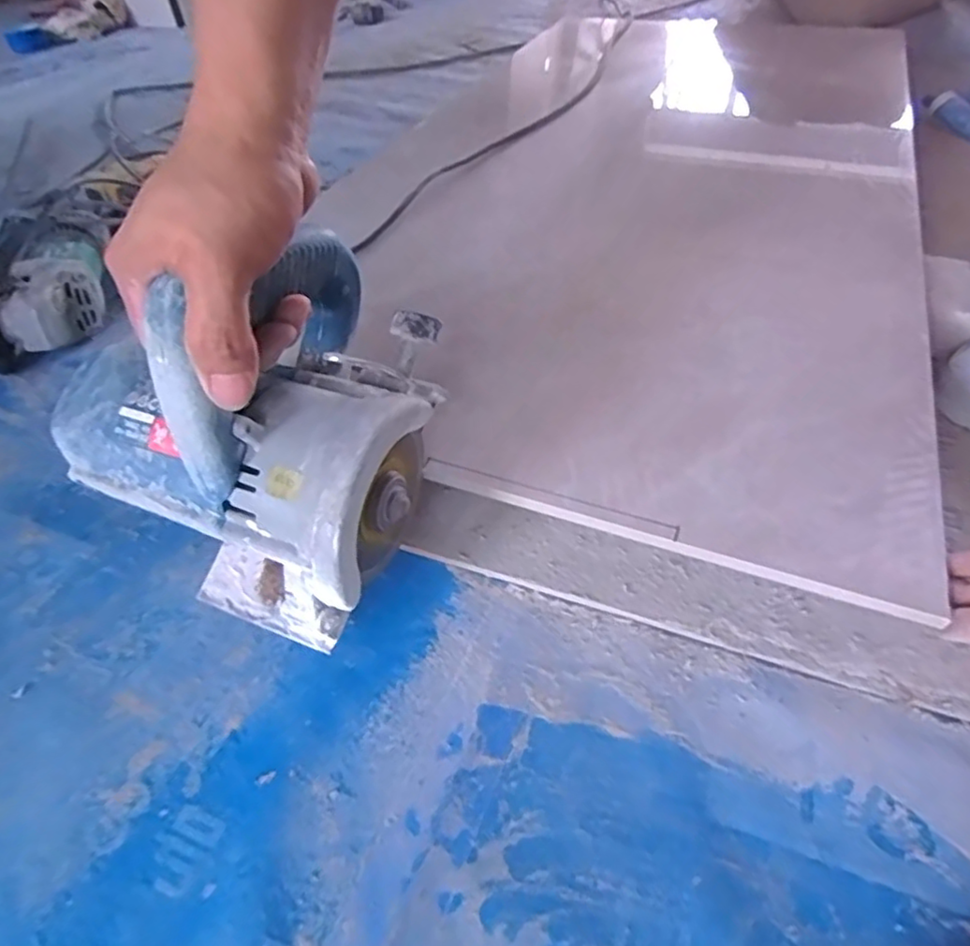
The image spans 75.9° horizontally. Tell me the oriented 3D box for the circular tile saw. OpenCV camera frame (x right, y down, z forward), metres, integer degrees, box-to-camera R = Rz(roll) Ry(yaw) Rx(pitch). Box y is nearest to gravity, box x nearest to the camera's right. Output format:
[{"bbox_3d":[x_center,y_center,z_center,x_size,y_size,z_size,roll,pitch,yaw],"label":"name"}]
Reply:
[{"bbox_3d":[-0.131,-0.034,0.352,0.186,0.174,0.153,16,51,17],"label":"circular tile saw"}]

